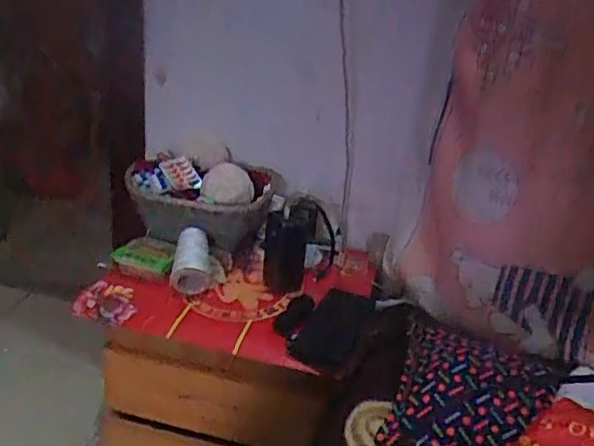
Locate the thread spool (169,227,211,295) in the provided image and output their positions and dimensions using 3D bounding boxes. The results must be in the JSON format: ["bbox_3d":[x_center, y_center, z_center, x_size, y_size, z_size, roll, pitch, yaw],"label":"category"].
[{"bbox_3d":[-0.172,0.060,0.986,0.062,0.063,0.104,1,27,-10],"label":"thread spool"}]

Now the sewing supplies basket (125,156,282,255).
[{"bbox_3d":[-0.172,-0.038,1.068,0.240,0.113,0.123,11,27,10],"label":"sewing supplies basket"}]

